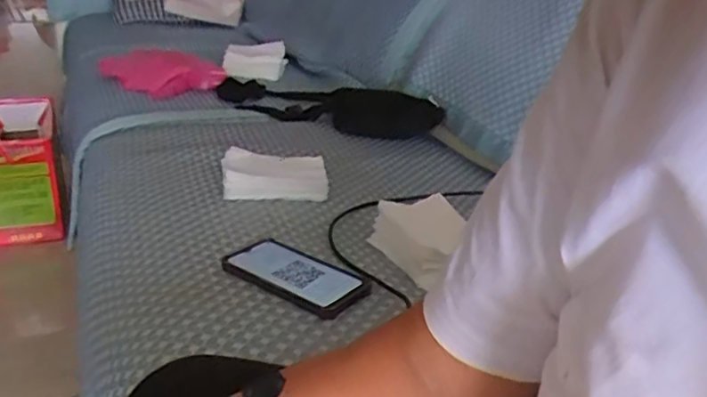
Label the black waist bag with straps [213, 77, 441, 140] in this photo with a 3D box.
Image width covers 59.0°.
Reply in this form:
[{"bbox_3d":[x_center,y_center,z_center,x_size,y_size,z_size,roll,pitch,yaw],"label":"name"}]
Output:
[{"bbox_3d":[-0.068,-0.202,1.260,0.534,0.084,0.146,18,28,30],"label":"black waist bag with straps"}]

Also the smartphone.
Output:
[{"bbox_3d":[-0.060,0.082,0.680,0.159,0.017,0.087,19,28,32],"label":"smartphone"}]

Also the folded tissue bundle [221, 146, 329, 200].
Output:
[{"bbox_3d":[-0.117,-0.040,0.920,0.150,0.041,0.113,-2,24,-12],"label":"folded tissue bundle"}]

